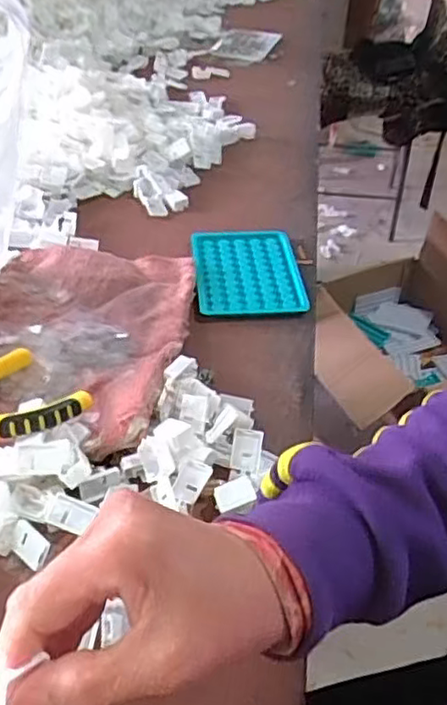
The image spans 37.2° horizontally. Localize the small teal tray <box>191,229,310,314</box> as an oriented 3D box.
[{"bbox_3d":[0.022,-0.076,0.615,0.095,0.013,0.124,-3,42,-5],"label":"small teal tray"}]

